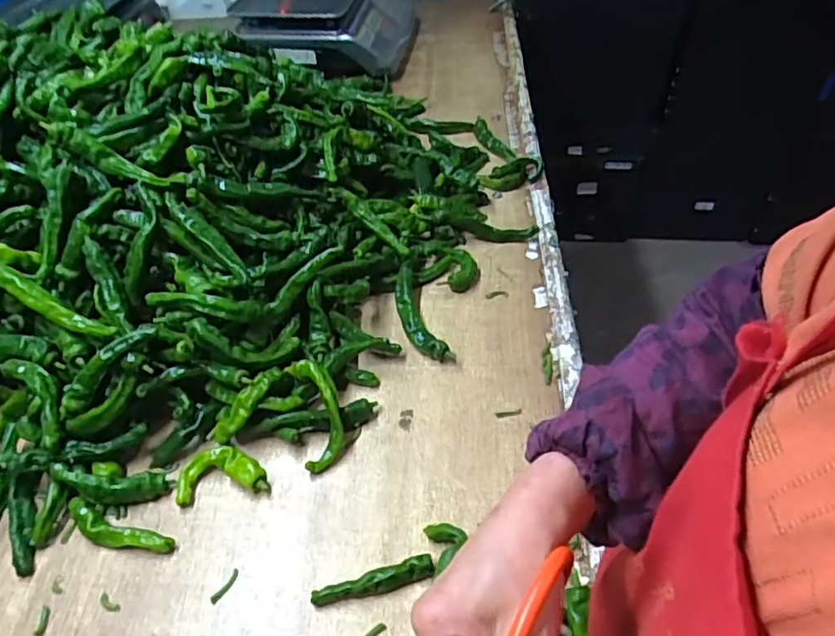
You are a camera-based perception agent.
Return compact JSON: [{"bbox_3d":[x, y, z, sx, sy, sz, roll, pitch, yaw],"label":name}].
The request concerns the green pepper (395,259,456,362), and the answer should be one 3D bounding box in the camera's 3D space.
[{"bbox_3d":[-0.001,-0.005,0.726,0.045,0.040,0.144,-18,47,-14],"label":"green pepper"}]

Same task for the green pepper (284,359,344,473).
[{"bbox_3d":[-0.103,0.097,0.611,0.045,0.022,0.115,-14,74,-10],"label":"green pepper"}]

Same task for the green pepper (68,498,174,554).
[{"bbox_3d":[-0.282,0.199,0.553,0.113,0.019,0.027,14,48,17],"label":"green pepper"}]

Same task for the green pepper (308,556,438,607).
[{"bbox_3d":[-0.038,0.229,0.513,0.105,0.016,0.021,-16,46,-12],"label":"green pepper"}]

